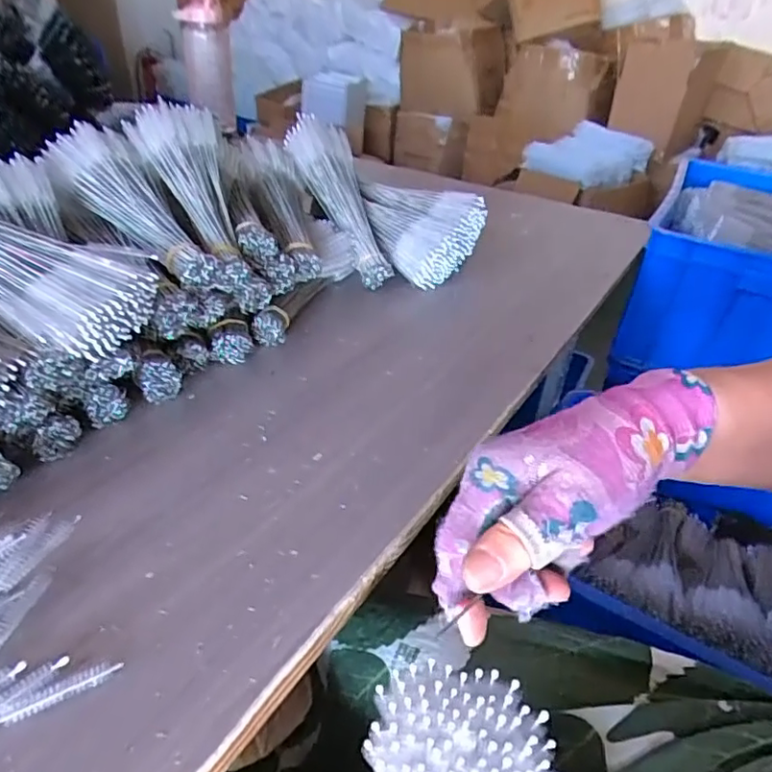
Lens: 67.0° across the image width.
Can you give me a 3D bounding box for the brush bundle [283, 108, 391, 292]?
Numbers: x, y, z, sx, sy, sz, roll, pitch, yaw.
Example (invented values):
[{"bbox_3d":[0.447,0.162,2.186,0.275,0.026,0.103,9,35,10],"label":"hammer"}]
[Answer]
[{"bbox_3d":[-0.053,-0.241,0.755,0.079,0.046,0.245,-15,73,-29],"label":"brush bundle"}]

